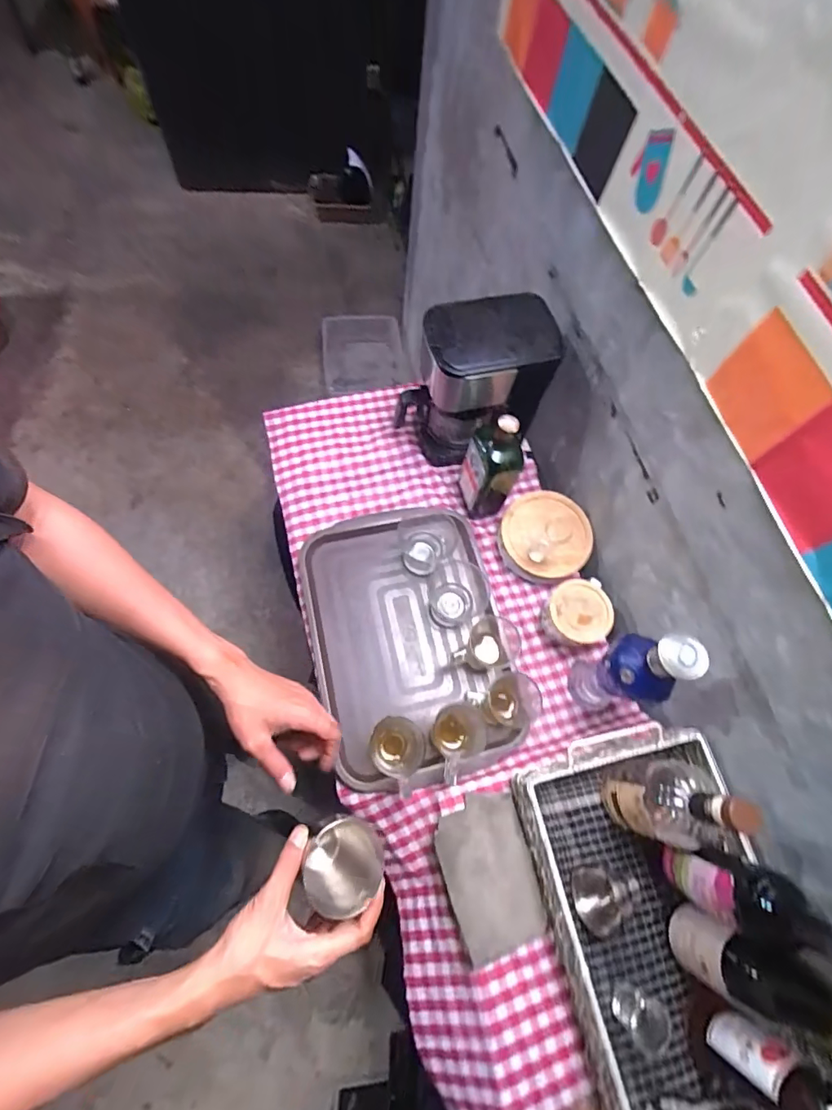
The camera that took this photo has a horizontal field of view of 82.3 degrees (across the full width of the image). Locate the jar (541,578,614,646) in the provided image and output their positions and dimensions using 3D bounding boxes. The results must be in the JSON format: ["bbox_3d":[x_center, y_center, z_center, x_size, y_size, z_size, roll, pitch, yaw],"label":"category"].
[{"bbox_3d":[0.261,0.098,0.769,0.101,0.072,0.096,2,68,-5],"label":"jar"}]

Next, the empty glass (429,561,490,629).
[{"bbox_3d":[0.067,0.066,0.769,0.089,0.076,0.089,30,68,7],"label":"empty glass"}]

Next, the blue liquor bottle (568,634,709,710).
[{"bbox_3d":[0.285,0.161,0.648,0.068,0.268,0.070,0,67,-1],"label":"blue liquor bottle"}]

